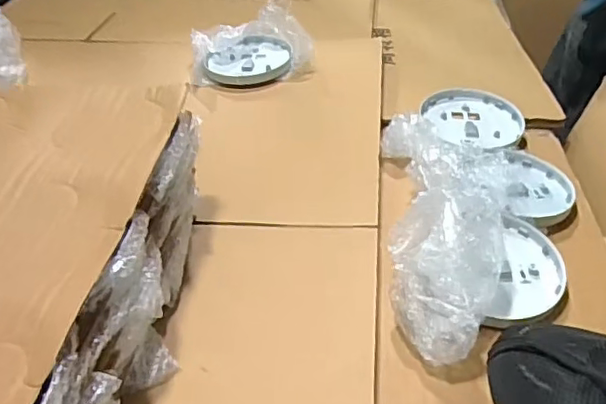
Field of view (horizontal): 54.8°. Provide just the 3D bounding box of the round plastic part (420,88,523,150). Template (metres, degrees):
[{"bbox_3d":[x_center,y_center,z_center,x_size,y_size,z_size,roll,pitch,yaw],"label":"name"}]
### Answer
[{"bbox_3d":[0.234,-0.117,0.813,0.130,0.026,0.130,-1,38,1],"label":"round plastic part"}]

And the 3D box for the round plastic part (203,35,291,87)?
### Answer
[{"bbox_3d":[-0.077,-0.217,0.899,0.111,0.026,0.133,23,44,28],"label":"round plastic part"}]

